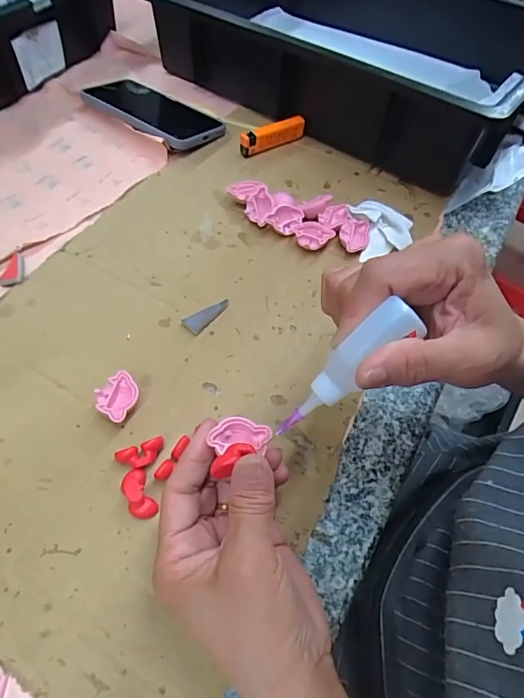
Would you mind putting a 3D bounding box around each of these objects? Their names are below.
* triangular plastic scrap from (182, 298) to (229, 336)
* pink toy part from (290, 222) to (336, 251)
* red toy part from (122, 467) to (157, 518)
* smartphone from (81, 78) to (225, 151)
[{"bbox_3d":[-0.044,-0.029,0.352,0.017,0.008,0.040,38,62,18],"label":"triangular plastic scrap"},{"bbox_3d":[0.046,-0.100,0.397,0.036,0.017,0.024,5,57,-1],"label":"pink toy part"},{"bbox_3d":[-0.076,0.088,0.269,0.016,0.011,0.031,-21,61,-17],"label":"red toy part"},{"bbox_3d":[-0.109,-0.254,0.470,0.138,0.016,0.083,34,48,18],"label":"smartphone"}]

